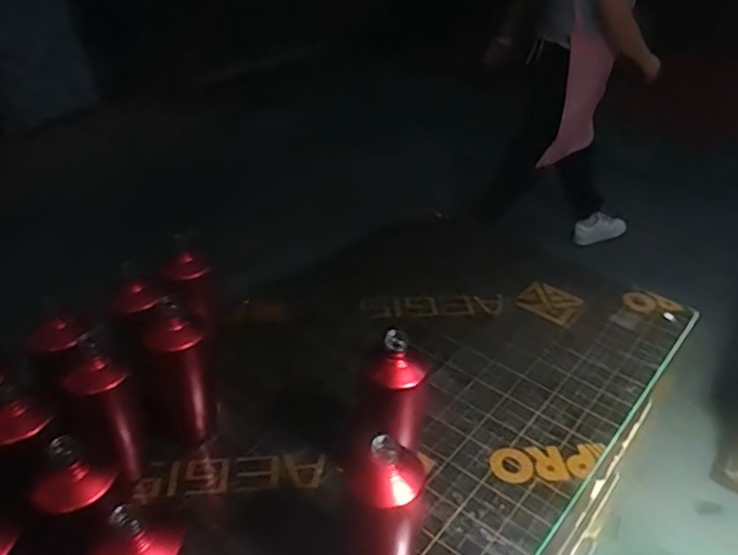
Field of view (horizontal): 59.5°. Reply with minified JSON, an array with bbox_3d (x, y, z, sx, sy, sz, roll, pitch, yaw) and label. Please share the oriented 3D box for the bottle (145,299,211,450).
[{"bbox_3d":[-0.243,0.118,0.834,0.067,0.200,0.075,0,31,-8],"label":"bottle"}]

